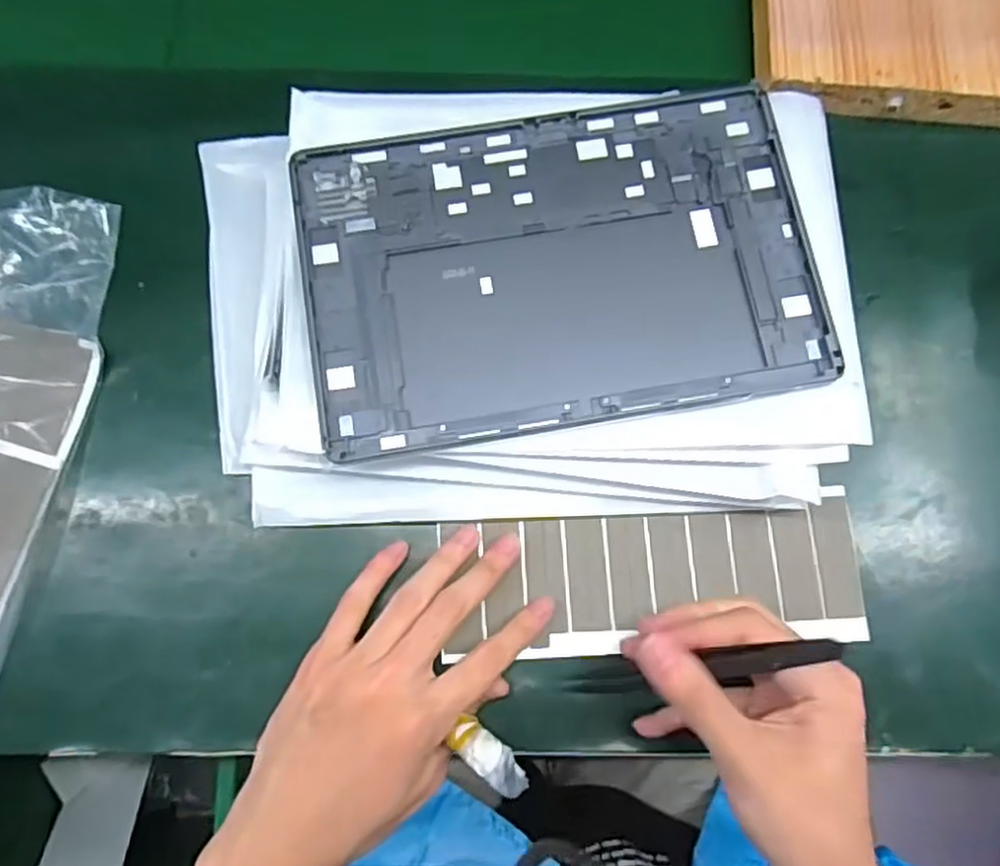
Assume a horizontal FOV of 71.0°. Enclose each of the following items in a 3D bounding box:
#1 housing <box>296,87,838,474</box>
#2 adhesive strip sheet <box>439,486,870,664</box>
[{"bbox_3d":[0.029,-0.086,0.358,0.252,0.008,0.168,-9,78,-3],"label":"housing"},{"bbox_3d":[0.084,0.076,0.365,0.206,0.004,0.070,-3,77,-2],"label":"adhesive strip sheet"}]

